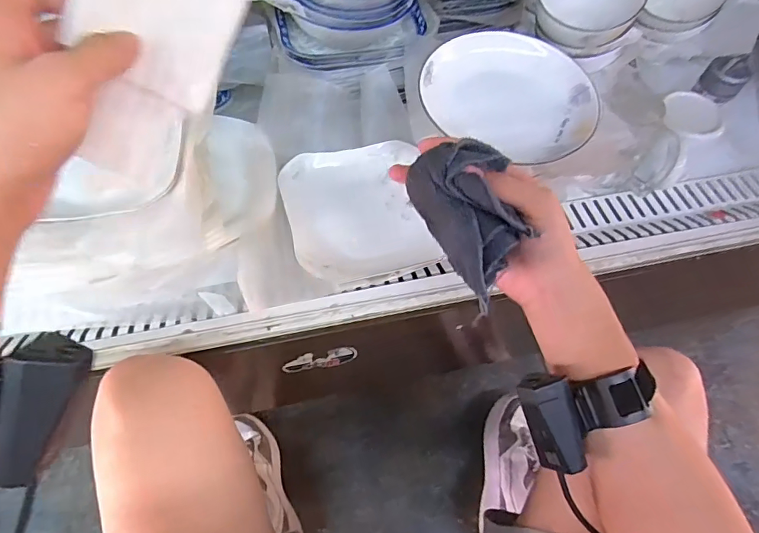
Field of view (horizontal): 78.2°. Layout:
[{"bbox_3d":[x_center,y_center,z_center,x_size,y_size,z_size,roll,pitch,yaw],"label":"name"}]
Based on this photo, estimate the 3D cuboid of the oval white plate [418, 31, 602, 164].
[{"bbox_3d":[0.150,-0.200,0.532,0.189,0.035,0.146,27,80,4],"label":"oval white plate"}]

